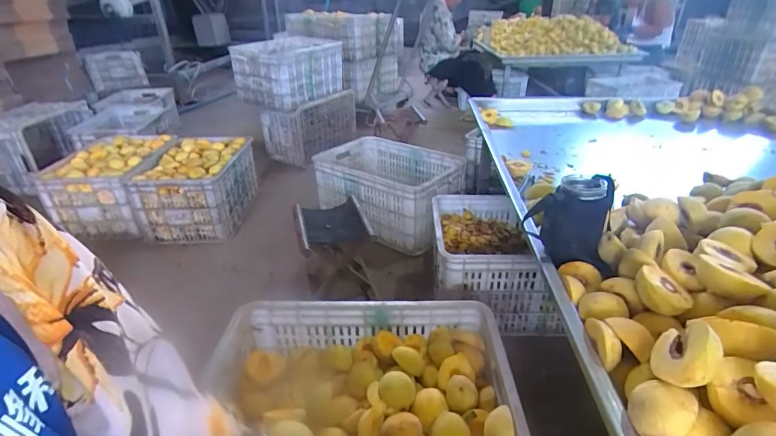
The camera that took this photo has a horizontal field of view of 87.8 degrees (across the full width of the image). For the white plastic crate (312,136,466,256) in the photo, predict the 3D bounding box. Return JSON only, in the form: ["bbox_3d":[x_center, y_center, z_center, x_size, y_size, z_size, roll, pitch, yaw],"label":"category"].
[{"bbox_3d":[0.001,-0.124,1.626,0.518,0.254,0.372,16,34,30],"label":"white plastic crate"}]

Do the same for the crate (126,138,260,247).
[{"bbox_3d":[-0.764,-0.121,1.663,0.306,0.293,0.483,-1,29,3],"label":"crate"}]

